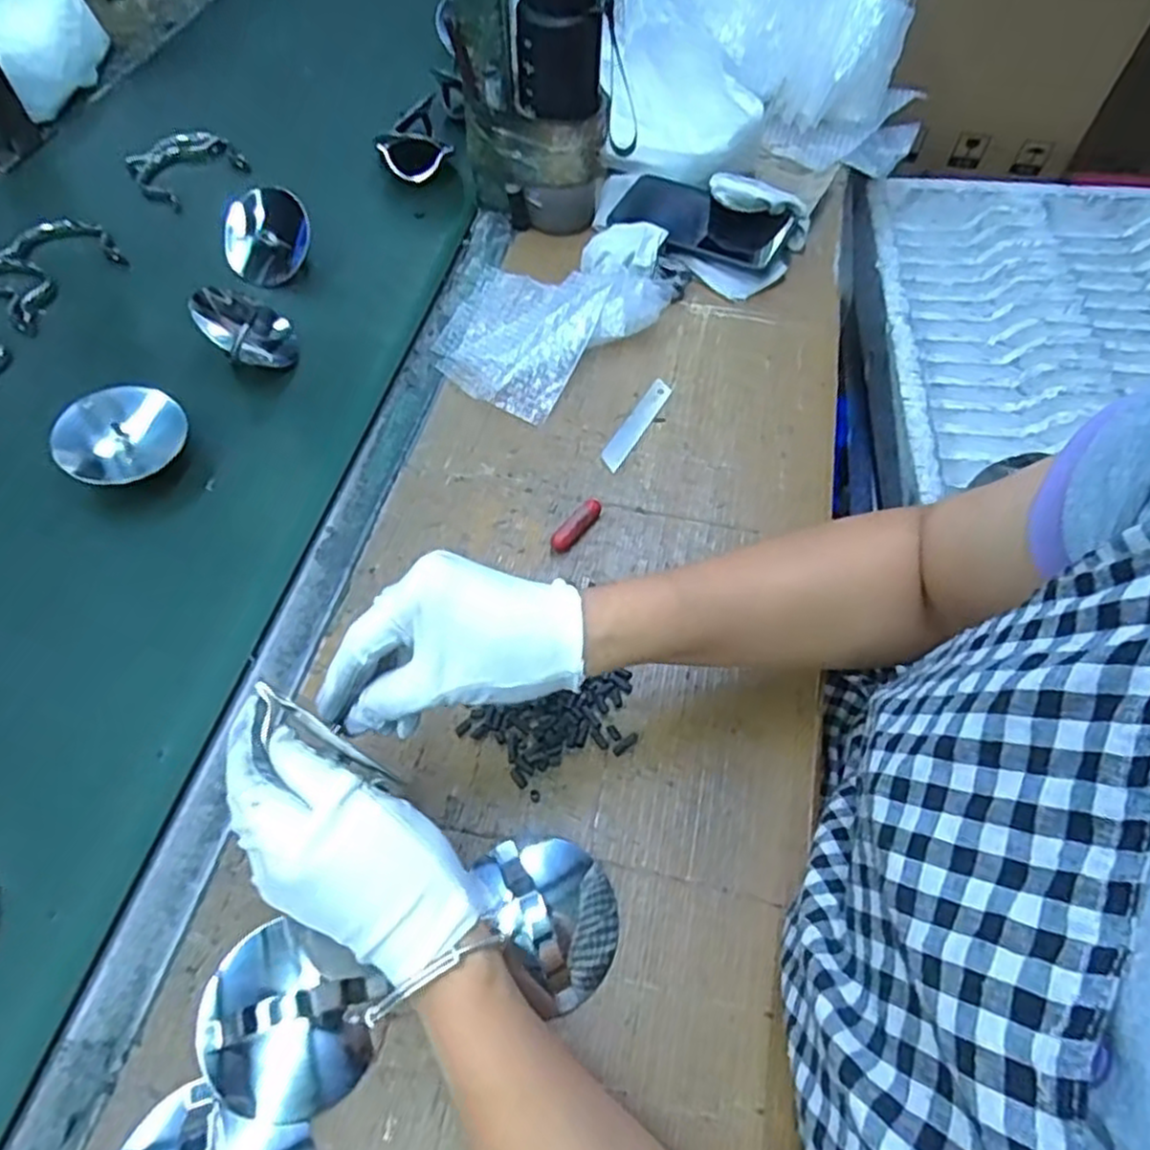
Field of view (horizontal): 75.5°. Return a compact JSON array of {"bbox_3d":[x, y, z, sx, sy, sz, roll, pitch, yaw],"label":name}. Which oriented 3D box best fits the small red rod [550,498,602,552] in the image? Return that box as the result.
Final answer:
[{"bbox_3d":[0.001,-0.034,0.521,0.016,0.012,0.046,34,63,20],"label":"small red rod"}]

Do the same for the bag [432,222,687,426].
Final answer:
[{"bbox_3d":[-0.023,-0.237,0.633,0.165,0.044,0.225,39,64,22],"label":"bag"}]

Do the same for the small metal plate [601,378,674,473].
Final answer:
[{"bbox_3d":[0.049,-0.120,0.581,0.018,0.004,0.099,25,60,15],"label":"small metal plate"}]

